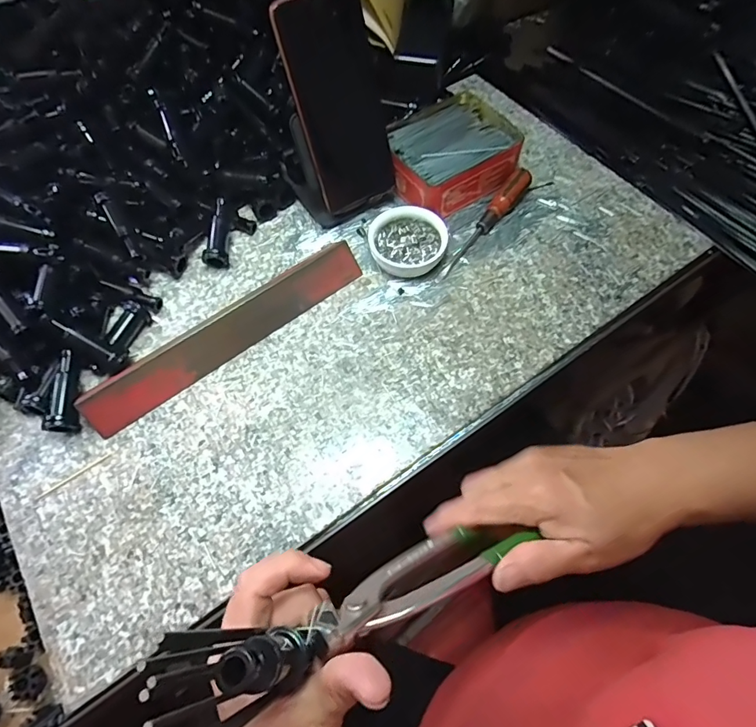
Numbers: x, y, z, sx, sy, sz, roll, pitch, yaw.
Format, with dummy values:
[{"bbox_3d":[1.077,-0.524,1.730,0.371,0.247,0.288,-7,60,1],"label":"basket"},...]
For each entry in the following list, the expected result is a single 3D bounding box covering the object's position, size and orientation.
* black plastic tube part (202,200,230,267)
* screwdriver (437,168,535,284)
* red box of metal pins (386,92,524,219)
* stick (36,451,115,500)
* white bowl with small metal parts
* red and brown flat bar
[{"bbox_3d":[-0.154,-0.126,0.443,0.020,0.026,0.067,0,74,1],"label":"black plastic tube part"},{"bbox_3d":[0.101,-0.138,0.445,0.019,0.026,0.147,38,69,19],"label":"screwdriver"},{"bbox_3d":[0.073,-0.215,0.475,0.126,0.045,0.106,-32,66,-15],"label":"red box of metal pins"},{"bbox_3d":[-0.234,0.085,0.354,0.061,0.004,0.004,-33,66,-15],"label":"stick"},{"bbox_3d":[0.028,-0.114,0.436,0.071,0.025,0.069,-1,62,1],"label":"white bowl with small metal parts"},{"bbox_3d":[-0.125,-0.028,0.395,0.255,0.005,0.039,-36,109,-16],"label":"red and brown flat bar"}]

